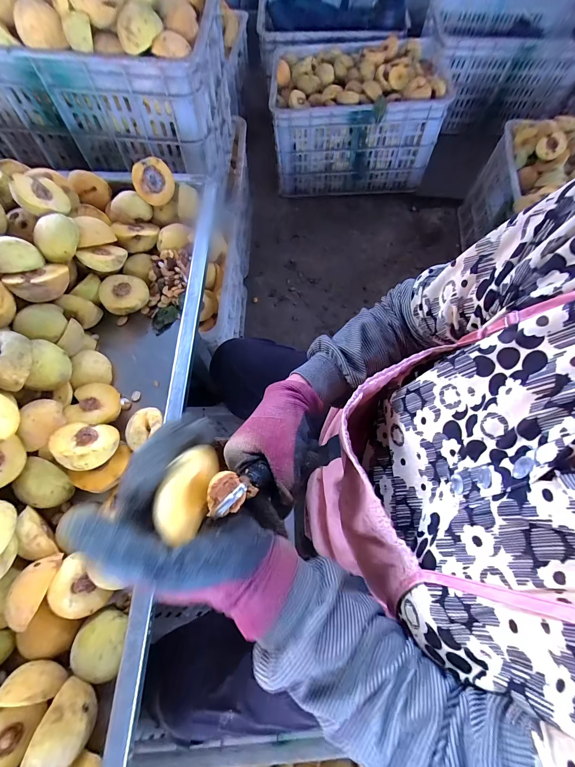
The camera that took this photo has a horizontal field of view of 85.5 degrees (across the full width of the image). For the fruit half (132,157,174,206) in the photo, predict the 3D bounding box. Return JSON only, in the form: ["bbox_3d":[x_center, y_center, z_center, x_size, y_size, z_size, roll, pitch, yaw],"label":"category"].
[{"bbox_3d":[-0.220,-0.334,0.515,0.060,0.061,0.032,-25,38,3],"label":"fruit half"}]

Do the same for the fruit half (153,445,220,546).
[{"bbox_3d":[-0.070,0.074,0.221,0.023,0.041,0.061,16,69,6],"label":"fruit half"}]

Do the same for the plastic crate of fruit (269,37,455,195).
[{"bbox_3d":[0.243,-0.919,1.069,0.603,0.286,0.391,-7,69,-3],"label":"plastic crate of fruit"}]

